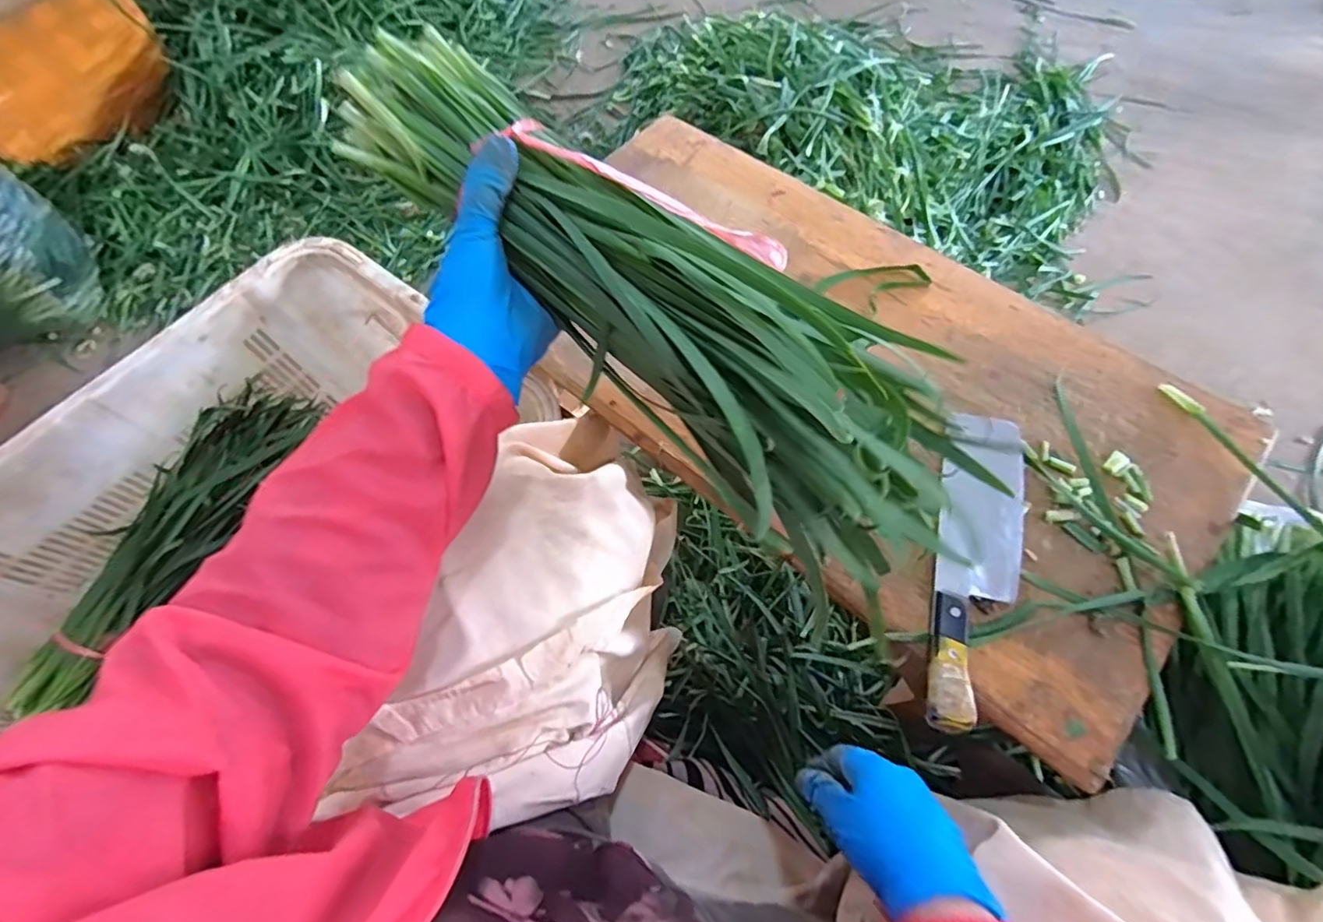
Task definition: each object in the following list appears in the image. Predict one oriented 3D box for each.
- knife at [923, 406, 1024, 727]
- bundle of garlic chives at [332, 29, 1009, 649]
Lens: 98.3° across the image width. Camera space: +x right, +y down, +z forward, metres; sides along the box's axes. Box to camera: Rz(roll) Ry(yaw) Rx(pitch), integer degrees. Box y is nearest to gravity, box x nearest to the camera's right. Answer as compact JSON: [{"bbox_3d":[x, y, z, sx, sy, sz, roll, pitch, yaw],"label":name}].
[{"bbox_3d":[0.262,0.083,0.474,0.064,0.022,0.268,14,67,9],"label":"knife"},{"bbox_3d":[-0.005,-0.112,0.331,0.420,0.069,0.143,41,73,7],"label":"bundle of garlic chives"}]

